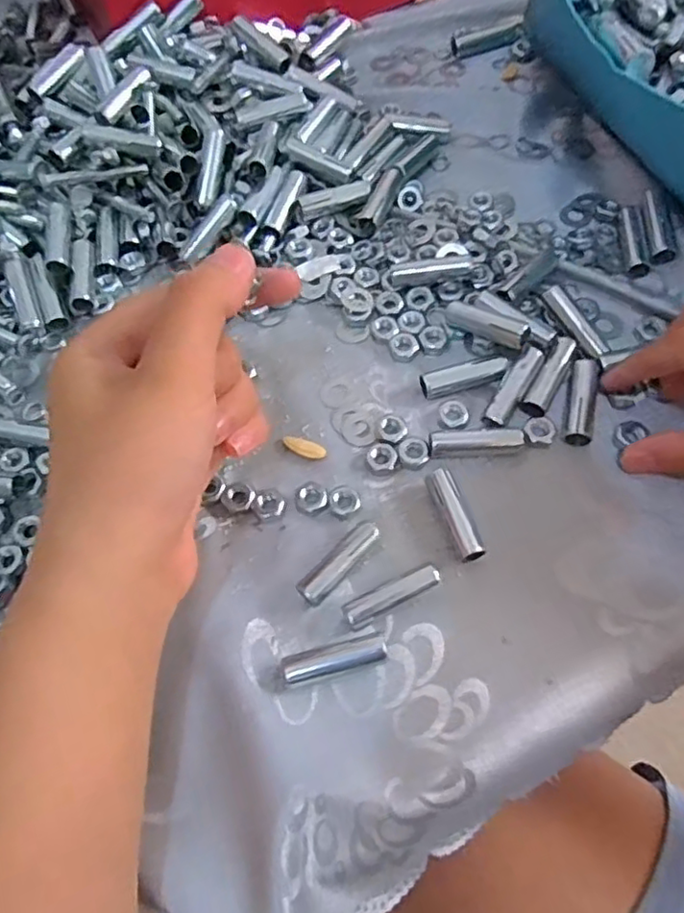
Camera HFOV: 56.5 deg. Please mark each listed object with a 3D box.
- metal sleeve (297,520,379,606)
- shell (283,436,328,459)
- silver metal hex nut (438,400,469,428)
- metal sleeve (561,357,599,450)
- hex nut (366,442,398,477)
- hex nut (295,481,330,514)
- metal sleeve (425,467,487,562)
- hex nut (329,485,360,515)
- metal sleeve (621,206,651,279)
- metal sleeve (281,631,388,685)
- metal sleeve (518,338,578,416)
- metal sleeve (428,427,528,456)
[{"bbox_3d":[-0.001,0.042,0.255,0.011,0.009,0.040,38,70,19],"label":"metal sleeve"},{"bbox_3d":[-0.016,-0.004,0.282,0.020,0.004,0.008,24,66,14],"label":"shell"},{"bbox_3d":[0.050,-0.019,0.286,0.013,0.006,0.014,10,64,7],"label":"silver metal hex nut"},{"bbox_3d":[0.105,-0.025,0.281,0.012,0.011,0.041,15,65,9],"label":"metal sleeve"},{"bbox_3d":[0.017,0.001,0.277,0.013,0.006,0.015,1,63,3],"label":"hex nut"},{"bbox_3d":[-0.013,0.016,0.270,0.014,0.006,0.014,-8,63,-2],"label":"hex nut"},{"bbox_3d":[0.046,0.024,0.261,0.012,0.009,0.040,-17,64,-6],"label":"metal sleeve"},{"bbox_3d":[0.001,0.018,0.269,0.012,0.005,0.012,-3,63,1],"label":"hex nut"},{"bbox_3d":[0.147,-0.109,0.320,0.009,0.009,0.042,1,63,3],"label":"metal sleeve"},{"bbox_3d":[-0.002,0.075,0.239,0.039,0.007,0.011,-15,63,-5],"label":"metal sleeve"},{"bbox_3d":[0.093,-0.037,0.286,0.010,0.010,0.040,27,67,15],"label":"metal sleeve"},{"bbox_3d":[0.059,-0.007,0.277,0.041,0.007,0.010,-1,63,2],"label":"metal sleeve"}]

